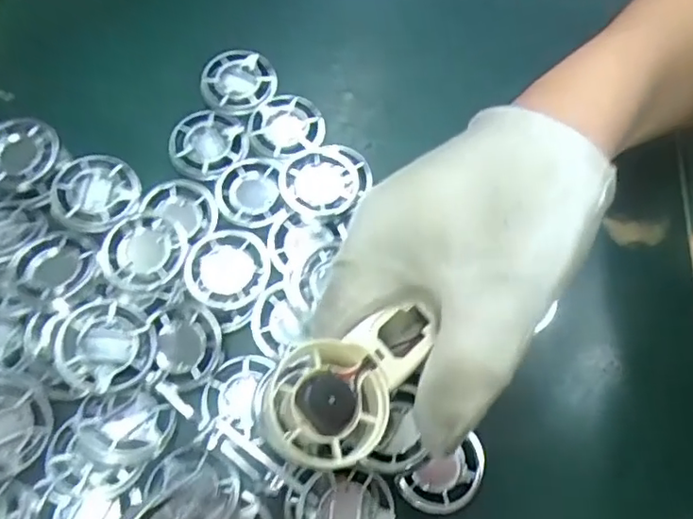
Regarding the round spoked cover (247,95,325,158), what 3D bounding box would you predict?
[{"bbox_3d":[-0.032,-0.069,0.316,0.038,0.005,0.035,0,68,-1],"label":"round spoked cover"}]

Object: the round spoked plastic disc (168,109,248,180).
[{"bbox_3d":[-0.071,-0.059,0.313,0.040,0.006,0.038,0,68,-1],"label":"round spoked plastic disc"}]

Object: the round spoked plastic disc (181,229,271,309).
[{"bbox_3d":[-0.055,0.005,0.281,0.038,0.008,0.035,0,68,-1],"label":"round spoked plastic disc"}]

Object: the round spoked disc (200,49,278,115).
[{"bbox_3d":[-0.059,-0.095,0.328,0.039,0.009,0.038,0,68,-1],"label":"round spoked disc"}]

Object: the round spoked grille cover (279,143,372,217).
[{"bbox_3d":[-0.010,-0.040,0.301,0.045,0.011,0.039,-11,69,-6],"label":"round spoked grille cover"}]

